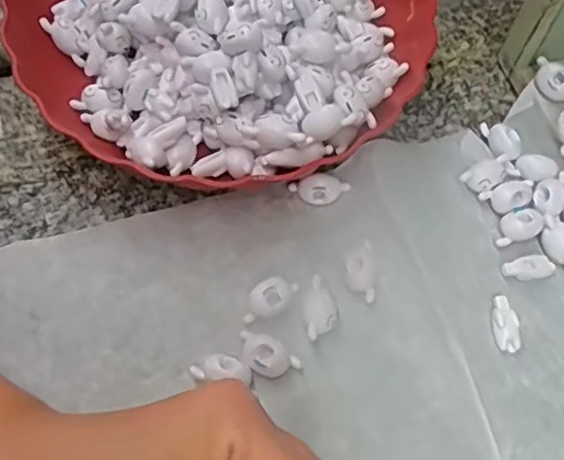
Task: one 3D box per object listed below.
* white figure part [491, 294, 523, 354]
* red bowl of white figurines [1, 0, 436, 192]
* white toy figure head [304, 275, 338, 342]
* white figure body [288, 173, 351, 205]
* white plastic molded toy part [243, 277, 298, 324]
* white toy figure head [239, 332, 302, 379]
[{"bbox_3d":[0.119,0.049,0.330,0.014,0.006,0.029,1,64,-2],"label":"white figure part"},{"bbox_3d":[-0.034,-0.131,0.382,0.229,0.062,0.233,1,64,-2],"label":"red bowl of white figurines"},{"bbox_3d":[0.020,0.041,0.325,0.017,0.014,0.033,-2,64,-3],"label":"white toy figure head"},{"bbox_3d":[0.022,-0.023,0.357,0.034,0.013,0.013,-3,64,-4],"label":"white figure body"},{"bbox_3d":[-0.006,0.036,0.327,0.034,0.012,0.016,-26,68,-15],"label":"white plastic molded toy part"},{"bbox_3d":[-0.009,0.064,0.312,0.032,0.013,0.019,34,67,14],"label":"white toy figure head"}]

